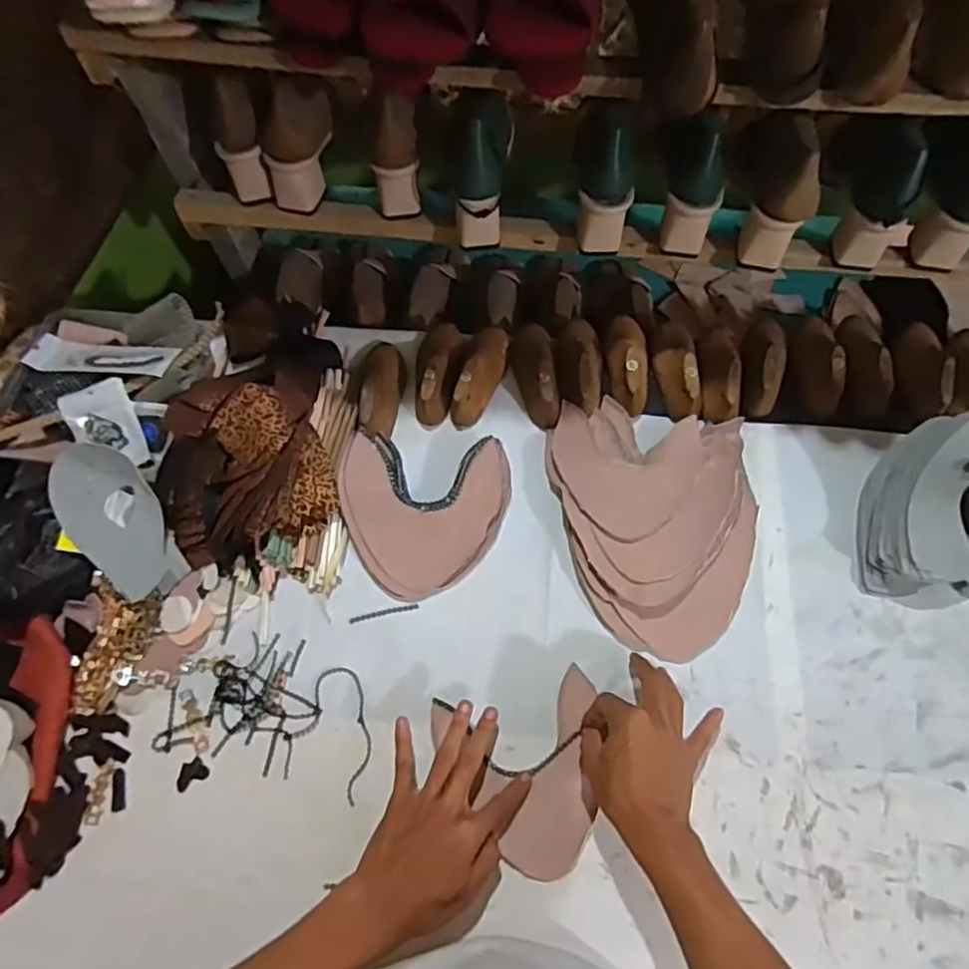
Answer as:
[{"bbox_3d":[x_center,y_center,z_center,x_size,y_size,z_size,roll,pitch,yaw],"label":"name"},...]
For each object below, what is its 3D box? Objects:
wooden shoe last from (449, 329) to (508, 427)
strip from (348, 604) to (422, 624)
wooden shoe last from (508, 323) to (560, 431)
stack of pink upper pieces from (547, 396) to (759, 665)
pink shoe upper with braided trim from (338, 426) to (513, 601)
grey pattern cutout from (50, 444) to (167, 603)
[{"bbox_3d":[-0.004,-0.136,0.757,0.046,0.056,0.140,13,67,8],"label":"wooden shoe last"},{"bbox_3d":[-0.104,0.133,0.663,0.072,0.004,0.008,-12,66,-3],"label":"strip"},{"bbox_3d":[0.059,-0.136,0.751,0.051,0.056,0.138,-6,66,0],"label":"wooden shoe last"},{"bbox_3d":[0.168,0.033,0.672,0.214,0.040,0.263,11,67,7],"label":"stack of pink upper pieces"},{"bbox_3d":[-0.065,0.028,0.682,0.173,0.053,0.170,4,66,4],"label":"pink shoe upper with braided trim"},{"bbox_3d":[-0.372,0.033,0.641,0.078,0.021,0.163,-28,87,-29],"label":"grey pattern cutout"}]

